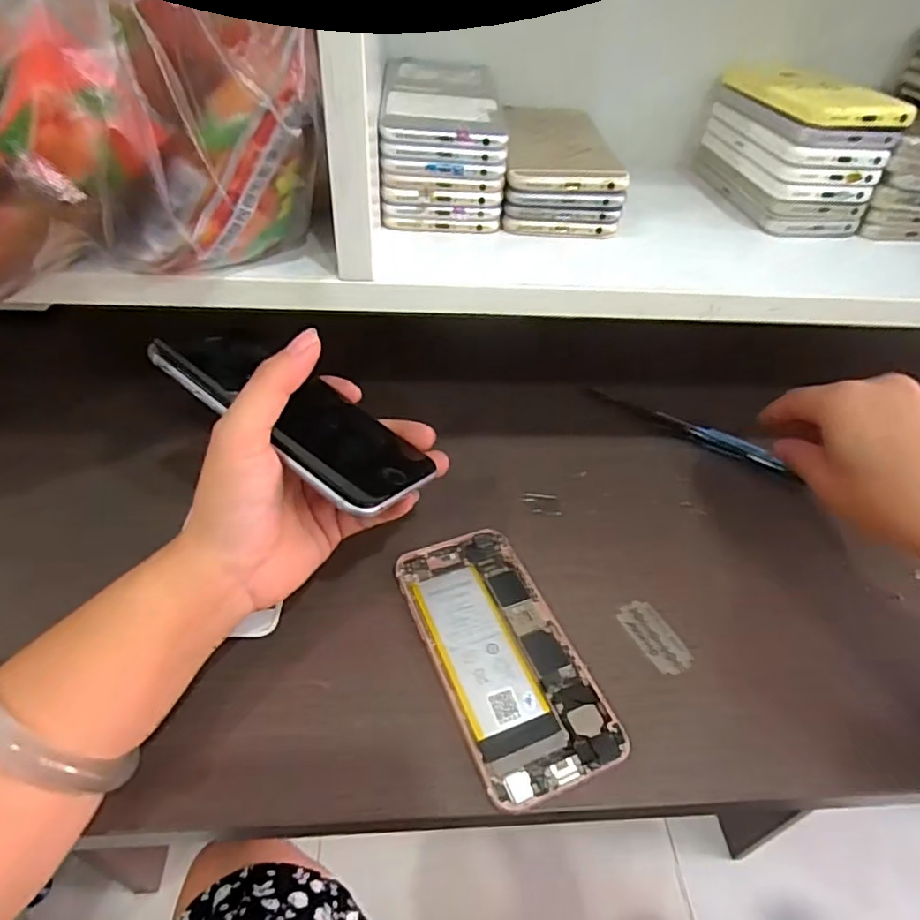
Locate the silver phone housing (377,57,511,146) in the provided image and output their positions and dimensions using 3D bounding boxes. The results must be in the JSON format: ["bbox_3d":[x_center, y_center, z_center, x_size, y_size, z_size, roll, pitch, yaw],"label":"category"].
[{"bbox_3d":[-0.011,-0.208,0.333,0.064,0.012,0.133,1,45,-4],"label":"silver phone housing"}]

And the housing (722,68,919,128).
[{"bbox_3d":[0.203,-0.216,0.341,0.052,0.013,0.116,-3,45,-8],"label":"housing"}]

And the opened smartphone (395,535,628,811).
[{"bbox_3d":[0.019,0.092,0.288,0.065,0.005,0.136,-14,47,-20],"label":"opened smartphone"}]

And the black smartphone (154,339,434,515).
[{"bbox_3d":[-0.076,-0.023,0.276,0.133,0.009,0.065,33,34,14],"label":"black smartphone"}]

